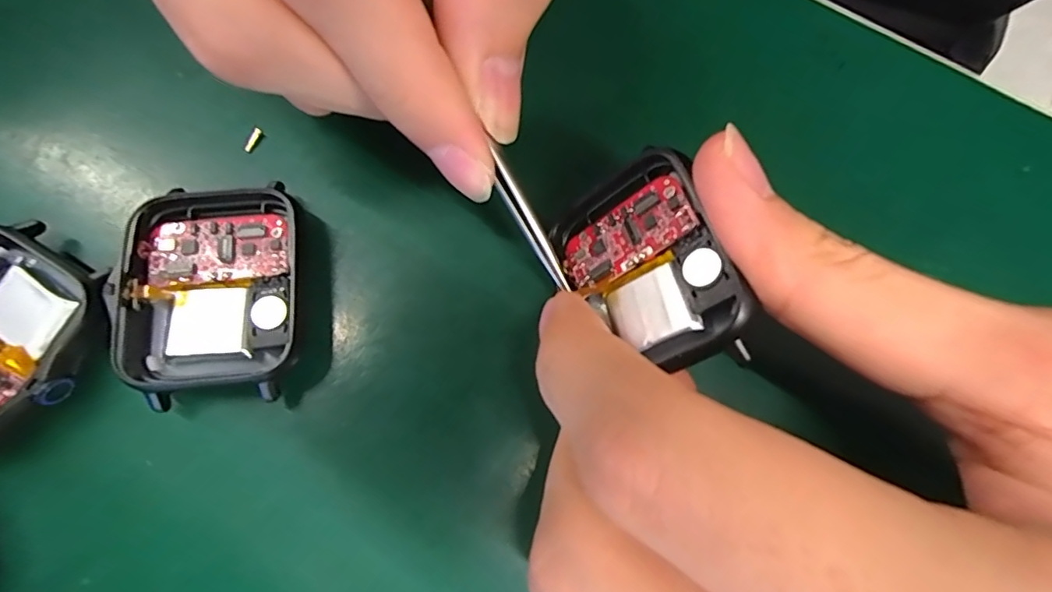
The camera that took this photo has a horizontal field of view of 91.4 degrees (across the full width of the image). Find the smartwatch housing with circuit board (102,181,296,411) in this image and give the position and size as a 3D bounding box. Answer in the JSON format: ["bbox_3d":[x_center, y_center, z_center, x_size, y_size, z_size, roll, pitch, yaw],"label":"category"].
[{"bbox_3d":[-0.068,-0.002,0.111,0.036,0.006,0.046,1,76,-1],"label":"smartwatch housing with circuit board"}]

